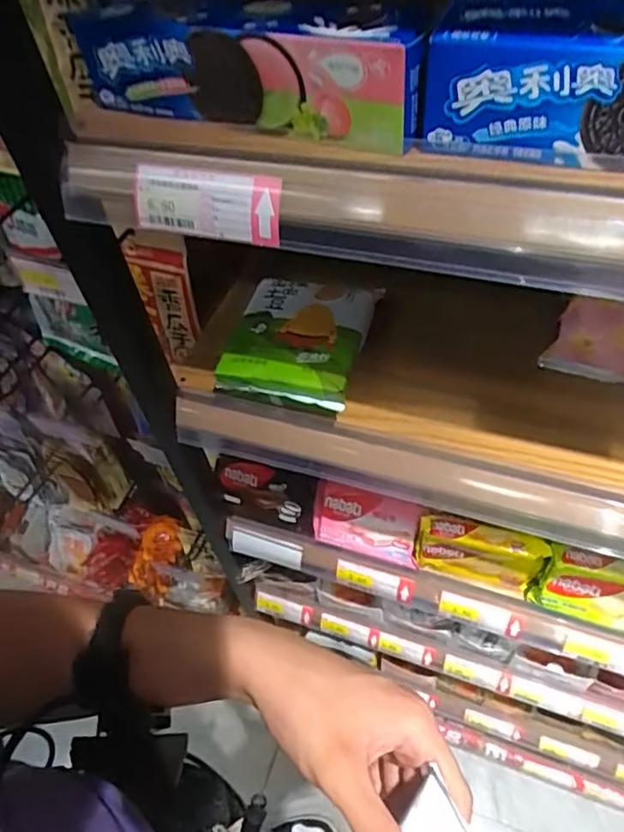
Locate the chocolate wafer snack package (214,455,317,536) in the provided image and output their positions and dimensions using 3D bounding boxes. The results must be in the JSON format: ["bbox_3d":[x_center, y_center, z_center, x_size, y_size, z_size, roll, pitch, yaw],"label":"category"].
[{"bbox_3d":[-0.056,0.096,0.719,0.129,0.079,0.028,11,23,18],"label":"chocolate wafer snack package"}]

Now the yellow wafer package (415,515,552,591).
[{"bbox_3d":[0.181,0.148,0.633,0.130,0.081,0.030,12,55,14],"label":"yellow wafer package"}]

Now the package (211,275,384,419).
[{"bbox_3d":[-0.013,-0.065,0.527,0.117,0.048,0.122,10,54,13],"label":"package"}]

